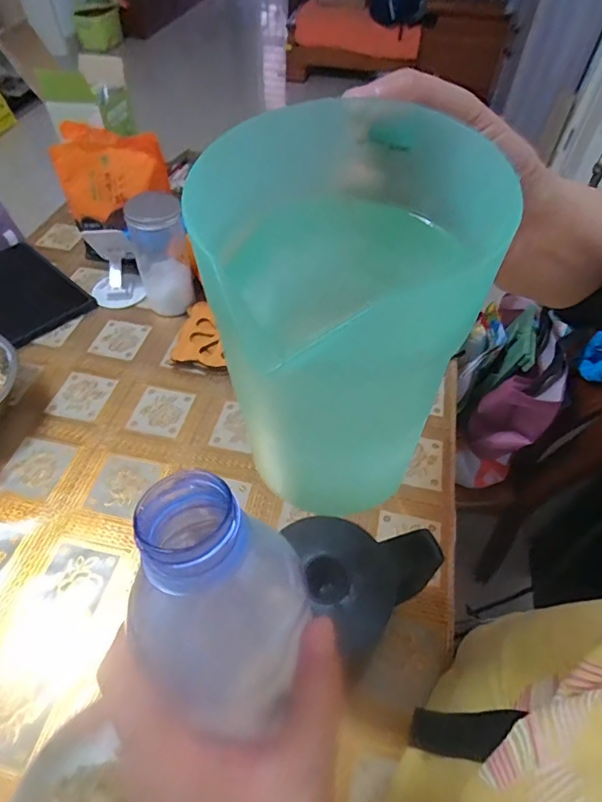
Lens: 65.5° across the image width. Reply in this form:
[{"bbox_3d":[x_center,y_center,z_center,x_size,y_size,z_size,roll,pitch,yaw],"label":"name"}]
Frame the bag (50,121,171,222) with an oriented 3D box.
[{"bbox_3d":[-0.322,-0.385,0.797,0.178,0.120,0.068,7,51,4],"label":"bag"}]

